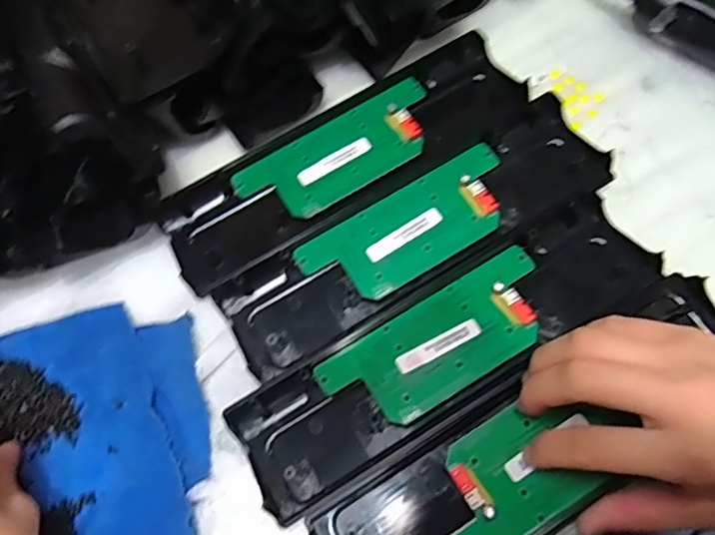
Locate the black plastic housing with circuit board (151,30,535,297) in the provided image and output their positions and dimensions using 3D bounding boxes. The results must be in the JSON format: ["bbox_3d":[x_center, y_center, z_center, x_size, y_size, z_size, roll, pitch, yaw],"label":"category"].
[{"bbox_3d":[-0.009,-0.072,0.377,0.243,0.027,0.071,-30,75,-8],"label":"black plastic housing with circuit board"}]

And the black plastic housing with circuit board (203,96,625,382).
[{"bbox_3d":[0.036,-0.023,0.346,0.245,0.015,0.066,-31,68,-7],"label":"black plastic housing with circuit board"}]

